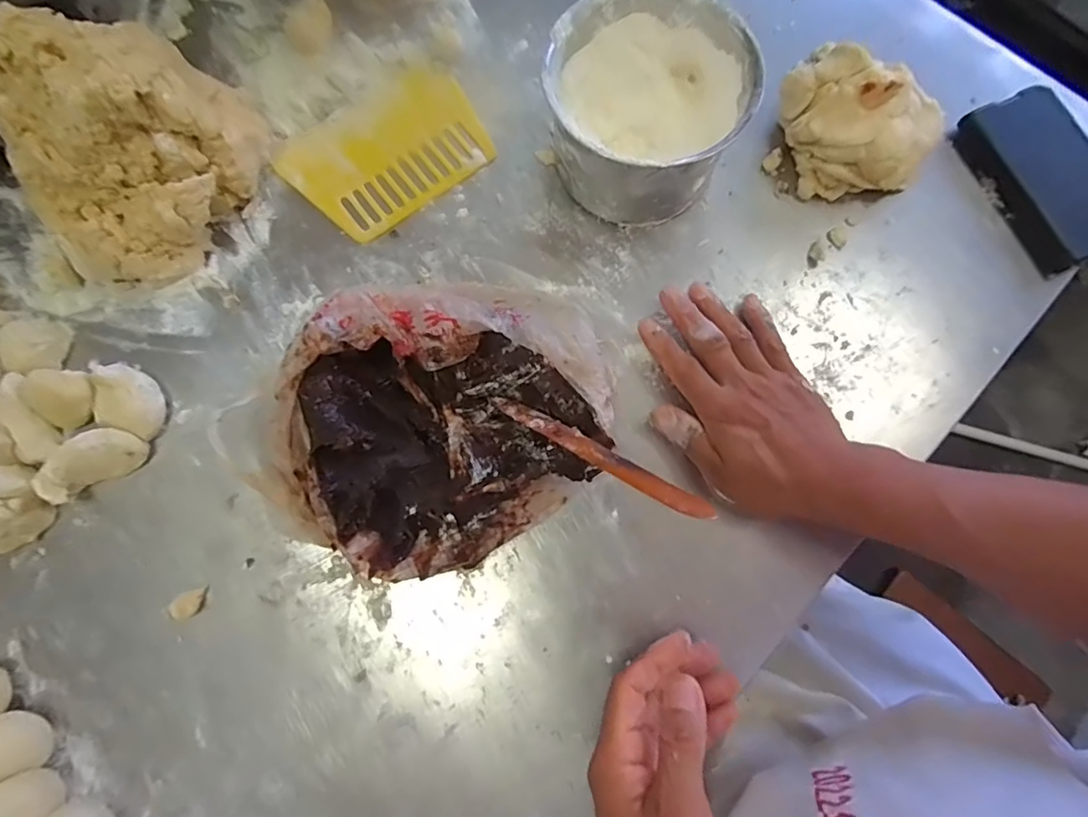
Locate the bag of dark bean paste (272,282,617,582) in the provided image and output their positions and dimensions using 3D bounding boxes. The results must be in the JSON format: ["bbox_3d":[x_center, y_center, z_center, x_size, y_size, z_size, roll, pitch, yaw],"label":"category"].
[{"bbox_3d":[-0.068,0.010,0.383,0.226,0.075,0.196,-5,76,-1],"label":"bag of dark bean paste"}]

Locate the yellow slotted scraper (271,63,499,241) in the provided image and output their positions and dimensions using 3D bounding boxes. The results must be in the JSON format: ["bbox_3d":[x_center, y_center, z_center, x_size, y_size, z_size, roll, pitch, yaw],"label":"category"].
[{"bbox_3d":[-0.132,-0.221,0.469,0.164,0.005,0.114,-36,79,-8],"label":"yellow slotted scraper"}]

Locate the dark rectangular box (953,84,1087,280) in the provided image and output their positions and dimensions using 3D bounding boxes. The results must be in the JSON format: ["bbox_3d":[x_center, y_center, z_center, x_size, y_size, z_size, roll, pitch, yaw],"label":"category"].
[{"bbox_3d":[0.421,-0.193,0.451,0.090,0.023,0.147,-25,78,-6],"label":"dark rectangular box"}]

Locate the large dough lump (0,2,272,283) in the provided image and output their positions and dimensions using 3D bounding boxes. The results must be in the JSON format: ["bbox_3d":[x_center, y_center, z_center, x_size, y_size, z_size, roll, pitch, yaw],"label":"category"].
[{"bbox_3d":[-0.321,-0.201,0.409,0.153,0.109,0.176,33,79,7],"label":"large dough lump"}]

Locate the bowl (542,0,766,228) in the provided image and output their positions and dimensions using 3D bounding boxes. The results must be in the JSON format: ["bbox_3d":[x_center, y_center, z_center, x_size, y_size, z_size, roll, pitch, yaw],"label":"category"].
[{"bbox_3d":[0.077,-0.227,0.425,0.146,0.091,0.151,0,76,0],"label":"bowl"}]

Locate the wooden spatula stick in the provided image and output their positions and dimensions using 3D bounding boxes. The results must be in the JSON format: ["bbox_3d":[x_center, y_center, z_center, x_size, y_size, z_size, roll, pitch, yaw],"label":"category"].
[{"bbox_3d":[0.030,0.026,0.346,0.178,0.017,0.017,28,75,43],"label":"wooden spatula stick"}]

